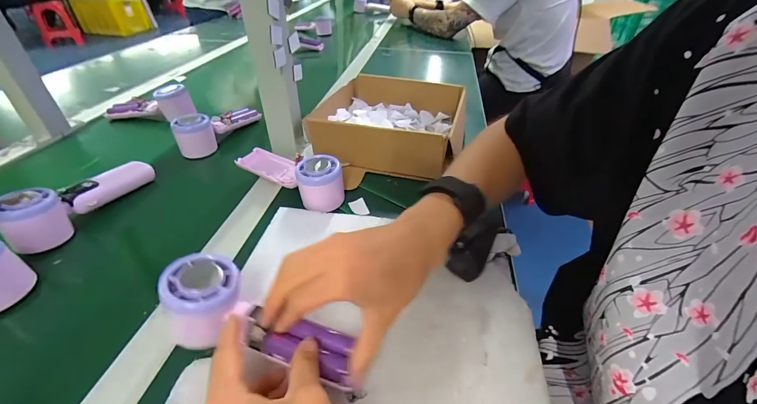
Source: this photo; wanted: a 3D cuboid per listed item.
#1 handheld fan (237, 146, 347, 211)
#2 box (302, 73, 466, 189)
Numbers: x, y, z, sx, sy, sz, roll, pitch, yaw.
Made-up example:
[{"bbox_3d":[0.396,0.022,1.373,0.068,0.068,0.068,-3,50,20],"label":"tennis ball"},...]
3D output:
[{"bbox_3d":[-0.116,-0.045,0.449,0.168,0.046,0.058,25,45,27],"label":"handheld fan"},{"bbox_3d":[0.018,-0.136,0.552,0.210,0.076,0.229,10,40,11],"label":"box"}]

